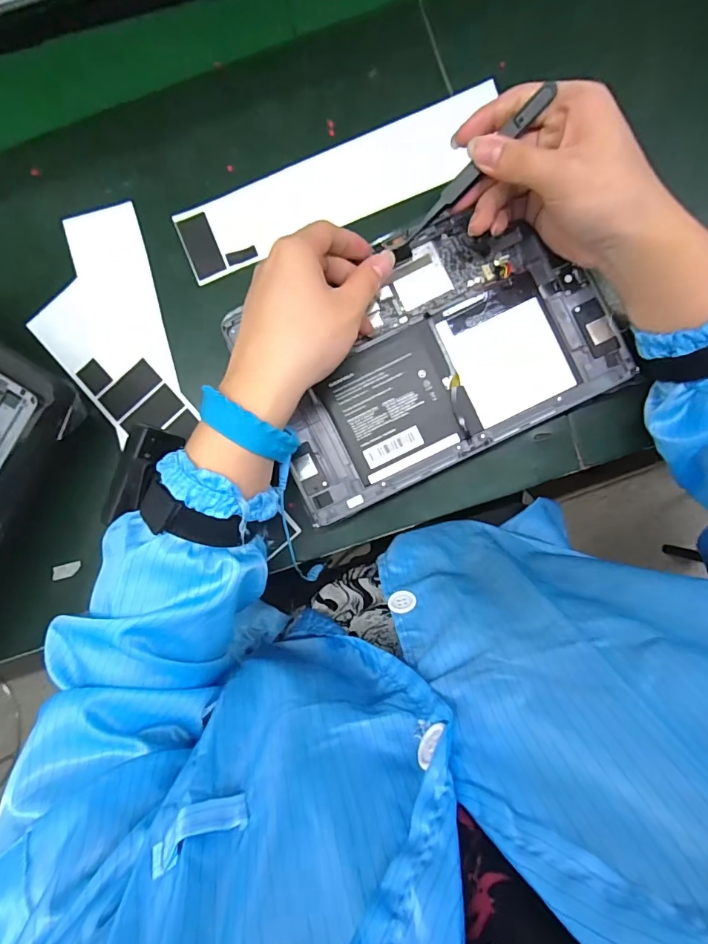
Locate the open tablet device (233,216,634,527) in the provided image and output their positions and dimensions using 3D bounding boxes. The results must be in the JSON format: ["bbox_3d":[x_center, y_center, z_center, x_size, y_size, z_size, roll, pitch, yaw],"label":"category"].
[{"bbox_3d":[0.053,-0.088,0.336,0.254,0.010,0.158,-26,88,2],"label":"open tablet device"}]

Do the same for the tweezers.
[{"bbox_3d":[0.075,-0.186,0.284,0.108,0.006,0.010,-41,88,19],"label":"tweezers"}]

